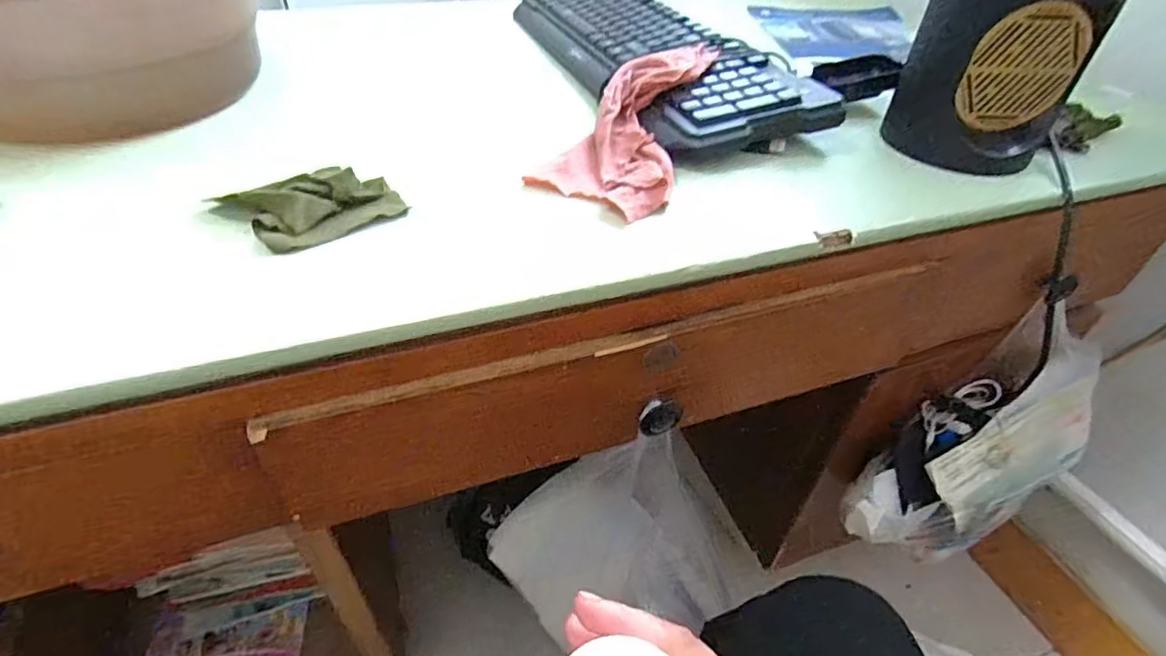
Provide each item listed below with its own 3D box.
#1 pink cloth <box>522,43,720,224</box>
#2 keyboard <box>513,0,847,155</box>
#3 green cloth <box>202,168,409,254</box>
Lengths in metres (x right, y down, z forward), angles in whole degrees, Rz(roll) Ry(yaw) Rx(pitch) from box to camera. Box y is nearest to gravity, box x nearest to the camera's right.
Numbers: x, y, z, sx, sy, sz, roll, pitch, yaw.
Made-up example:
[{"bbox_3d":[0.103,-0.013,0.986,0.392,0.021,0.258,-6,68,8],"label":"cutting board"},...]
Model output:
[{"bbox_3d":[0.043,-0.172,0.461,0.094,0.026,0.227,15,59,12],"label":"pink cloth"},{"bbox_3d":[0.058,-0.285,0.592,0.160,0.043,0.446,-15,46,-19],"label":"keyboard"},{"bbox_3d":[-0.174,-0.085,0.378,0.096,0.021,0.074,-29,52,-30],"label":"green cloth"}]

